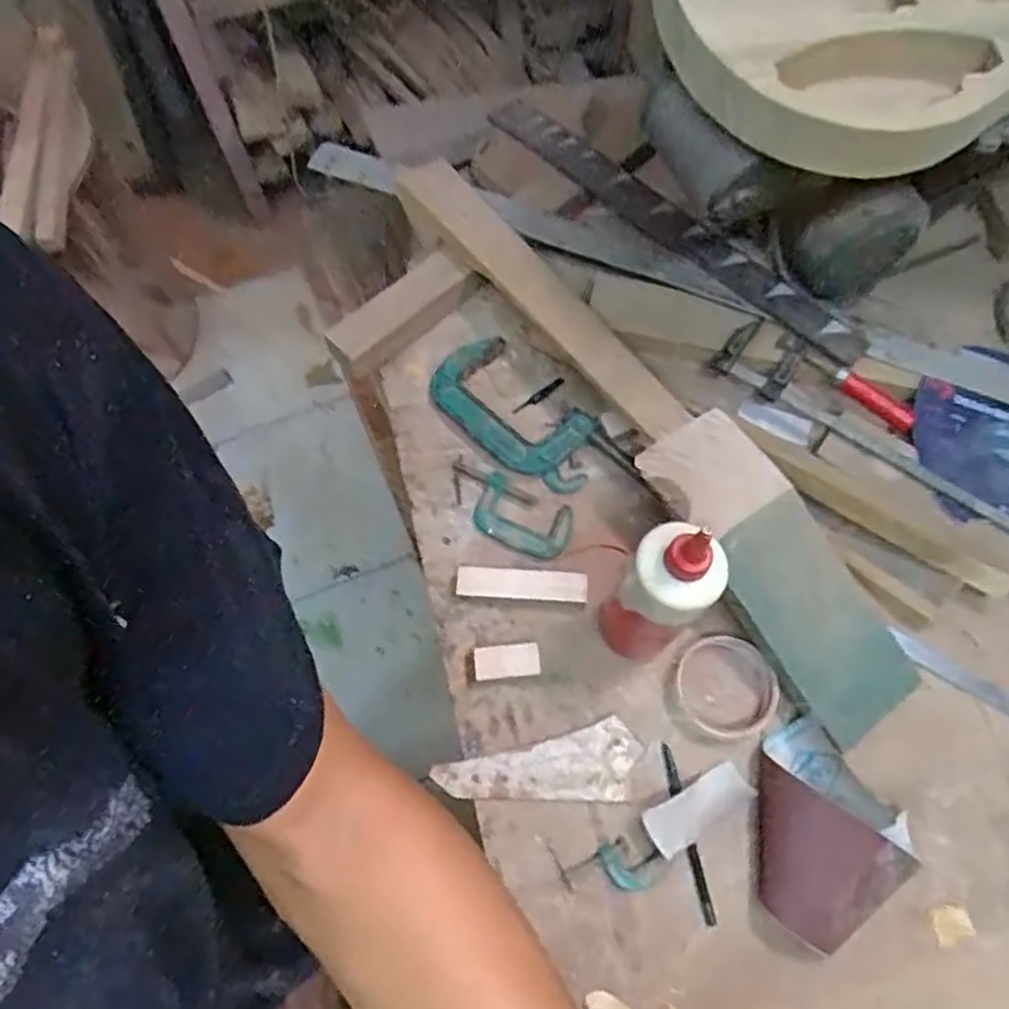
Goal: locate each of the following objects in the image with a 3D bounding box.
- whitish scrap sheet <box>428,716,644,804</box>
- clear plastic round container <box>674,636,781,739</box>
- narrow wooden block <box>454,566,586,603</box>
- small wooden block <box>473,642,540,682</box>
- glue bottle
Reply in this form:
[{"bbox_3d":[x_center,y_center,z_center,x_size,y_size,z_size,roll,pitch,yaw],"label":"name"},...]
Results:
[{"bbox_3d":[0.030,0.231,0.635,0.172,0.004,0.061,-8,67,-3],"label":"whitish scrap sheet"},{"bbox_3d":[0.196,0.161,0.651,0.085,0.018,0.086,0,67,1],"label":"clear plastic round container"},{"bbox_3d":[0.016,0.078,0.693,0.119,0.032,0.028,3,67,2],"label":"narrow wooden block"},{"bbox_3d":[0.002,0.142,0.660,0.057,0.032,0.028,-6,67,-2],"label":"small wooden block"},{"bbox_3d":[0.120,0.075,0.587,0.073,0.221,0.057,42,73,16],"label":"glue bottle"}]

